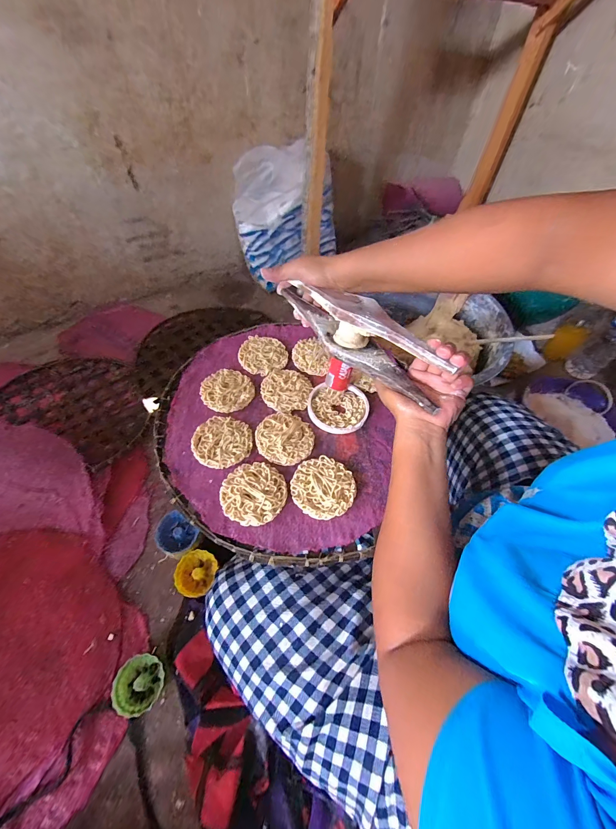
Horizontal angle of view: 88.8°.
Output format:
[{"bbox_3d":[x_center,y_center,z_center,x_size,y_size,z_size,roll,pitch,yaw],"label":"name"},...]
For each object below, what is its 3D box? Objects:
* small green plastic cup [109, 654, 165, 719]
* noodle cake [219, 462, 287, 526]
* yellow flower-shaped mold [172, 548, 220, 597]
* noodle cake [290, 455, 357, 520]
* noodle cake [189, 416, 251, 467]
[{"bbox_3d":[-0.227,0.363,0.424,0.060,0.026,0.060,2,55,-3],"label":"small green plastic cup"},{"bbox_3d":[-0.064,0.091,0.372,0.075,0.008,0.073,-3,56,-6],"label":"noodle cake"},{"bbox_3d":[-0.173,0.241,0.483,0.059,0.026,0.063,2,55,-3],"label":"yellow flower-shaped mold"},{"bbox_3d":[0.019,0.087,0.380,0.075,0.009,0.075,2,55,-3],"label":"noodle cake"},{"bbox_3d":[-0.111,0.033,0.409,0.072,0.007,0.073,2,55,-3],"label":"noodle cake"}]

